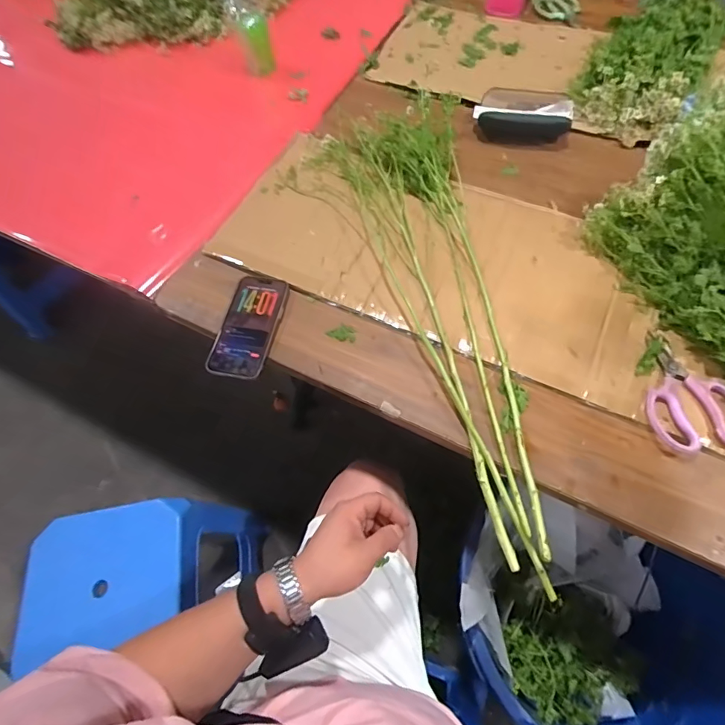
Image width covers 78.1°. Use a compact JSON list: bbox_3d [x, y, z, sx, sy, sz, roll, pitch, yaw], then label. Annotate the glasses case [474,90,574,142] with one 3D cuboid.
[{"bbox_3d":[0.289,-0.446,0.807,0.163,0.053,0.071,6,63,8],"label":"glasses case"}]

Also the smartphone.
[{"bbox_3d":[-0.162,-0.055,0.633,0.083,0.013,0.161,10,63,10],"label":"smartphone"}]

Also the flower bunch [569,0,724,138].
[{"bbox_3d":[0.578,-0.613,0.868,0.180,0.098,0.488,30,68,18],"label":"flower bunch"}]

